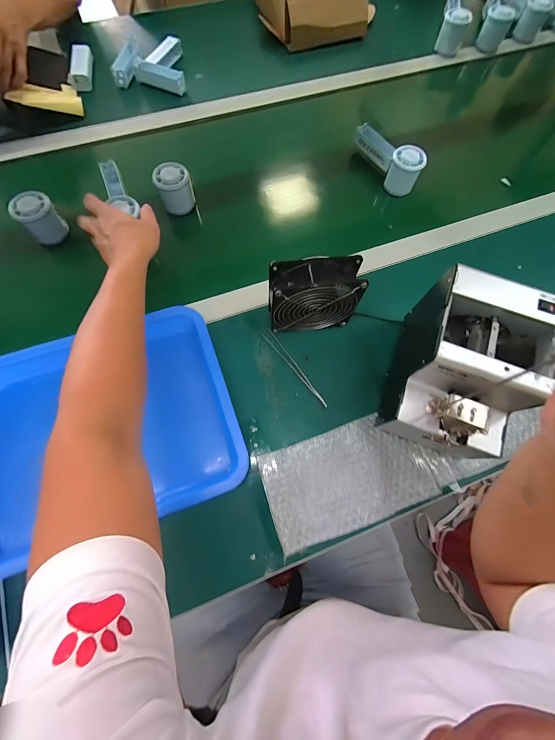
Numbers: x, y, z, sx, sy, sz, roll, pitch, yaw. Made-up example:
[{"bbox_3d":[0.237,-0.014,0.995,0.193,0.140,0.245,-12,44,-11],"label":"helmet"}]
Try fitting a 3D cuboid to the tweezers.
[{"bbox_3d":[0.027,-0.005,0.455,0.015,0.005,0.144,-37,76,-13],"label":"tweezers"}]

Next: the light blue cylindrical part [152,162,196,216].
[{"bbox_3d":[-0.173,-0.305,0.524,0.056,0.060,0.049,-25,73,-10],"label":"light blue cylindrical part"}]

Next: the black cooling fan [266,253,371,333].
[{"bbox_3d":[0.048,-0.098,0.428,0.120,0.121,0.045,-8,71,-5],"label":"black cooling fan"}]

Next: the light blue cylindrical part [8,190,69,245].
[{"bbox_3d":[-0.378,-0.244,0.495,0.055,0.056,0.053,1,71,-2],"label":"light blue cylindrical part"}]

